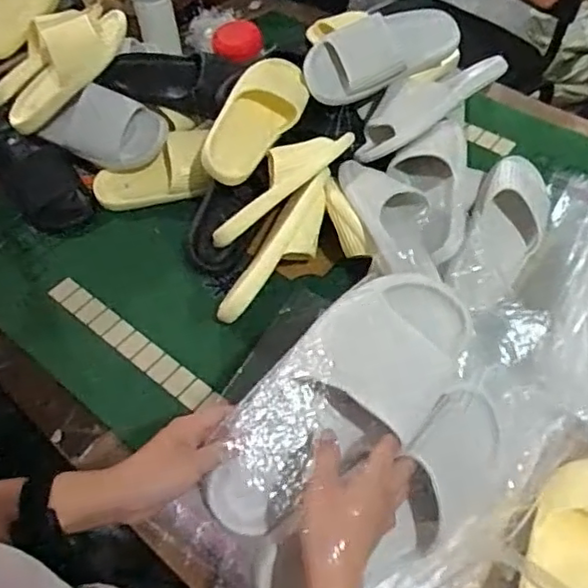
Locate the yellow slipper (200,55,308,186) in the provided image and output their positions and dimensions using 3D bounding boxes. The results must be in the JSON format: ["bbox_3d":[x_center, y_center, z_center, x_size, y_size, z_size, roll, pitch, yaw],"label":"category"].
[{"bbox_3d":[-0.061,-0.272,0.943,0.099,0.069,0.240,26,74,19],"label":"yellow slipper"}]

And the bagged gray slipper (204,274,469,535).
[{"bbox_3d":[0.043,0.095,0.541,0.275,0.081,0.115,-39,63,-15],"label":"bagged gray slipper"}]

